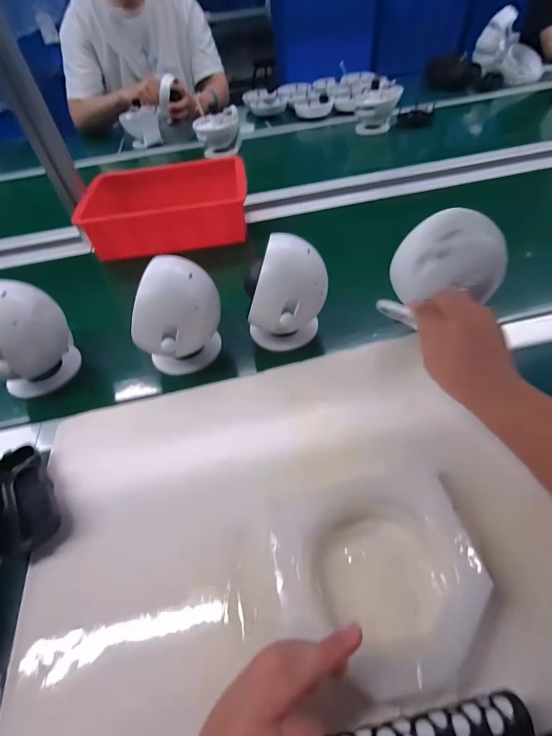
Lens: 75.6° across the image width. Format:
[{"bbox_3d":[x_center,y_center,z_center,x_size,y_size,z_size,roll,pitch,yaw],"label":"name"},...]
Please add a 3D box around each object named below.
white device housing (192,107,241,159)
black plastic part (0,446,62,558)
[{"bbox_3d":[-0.151,-0.605,0.936,0.119,0.102,0.085,-7,45,-2],"label":"white device housing"},{"bbox_3d":[-0.245,0.126,0.343,0.054,0.024,0.105,-30,50,-22],"label":"black plastic part"}]

